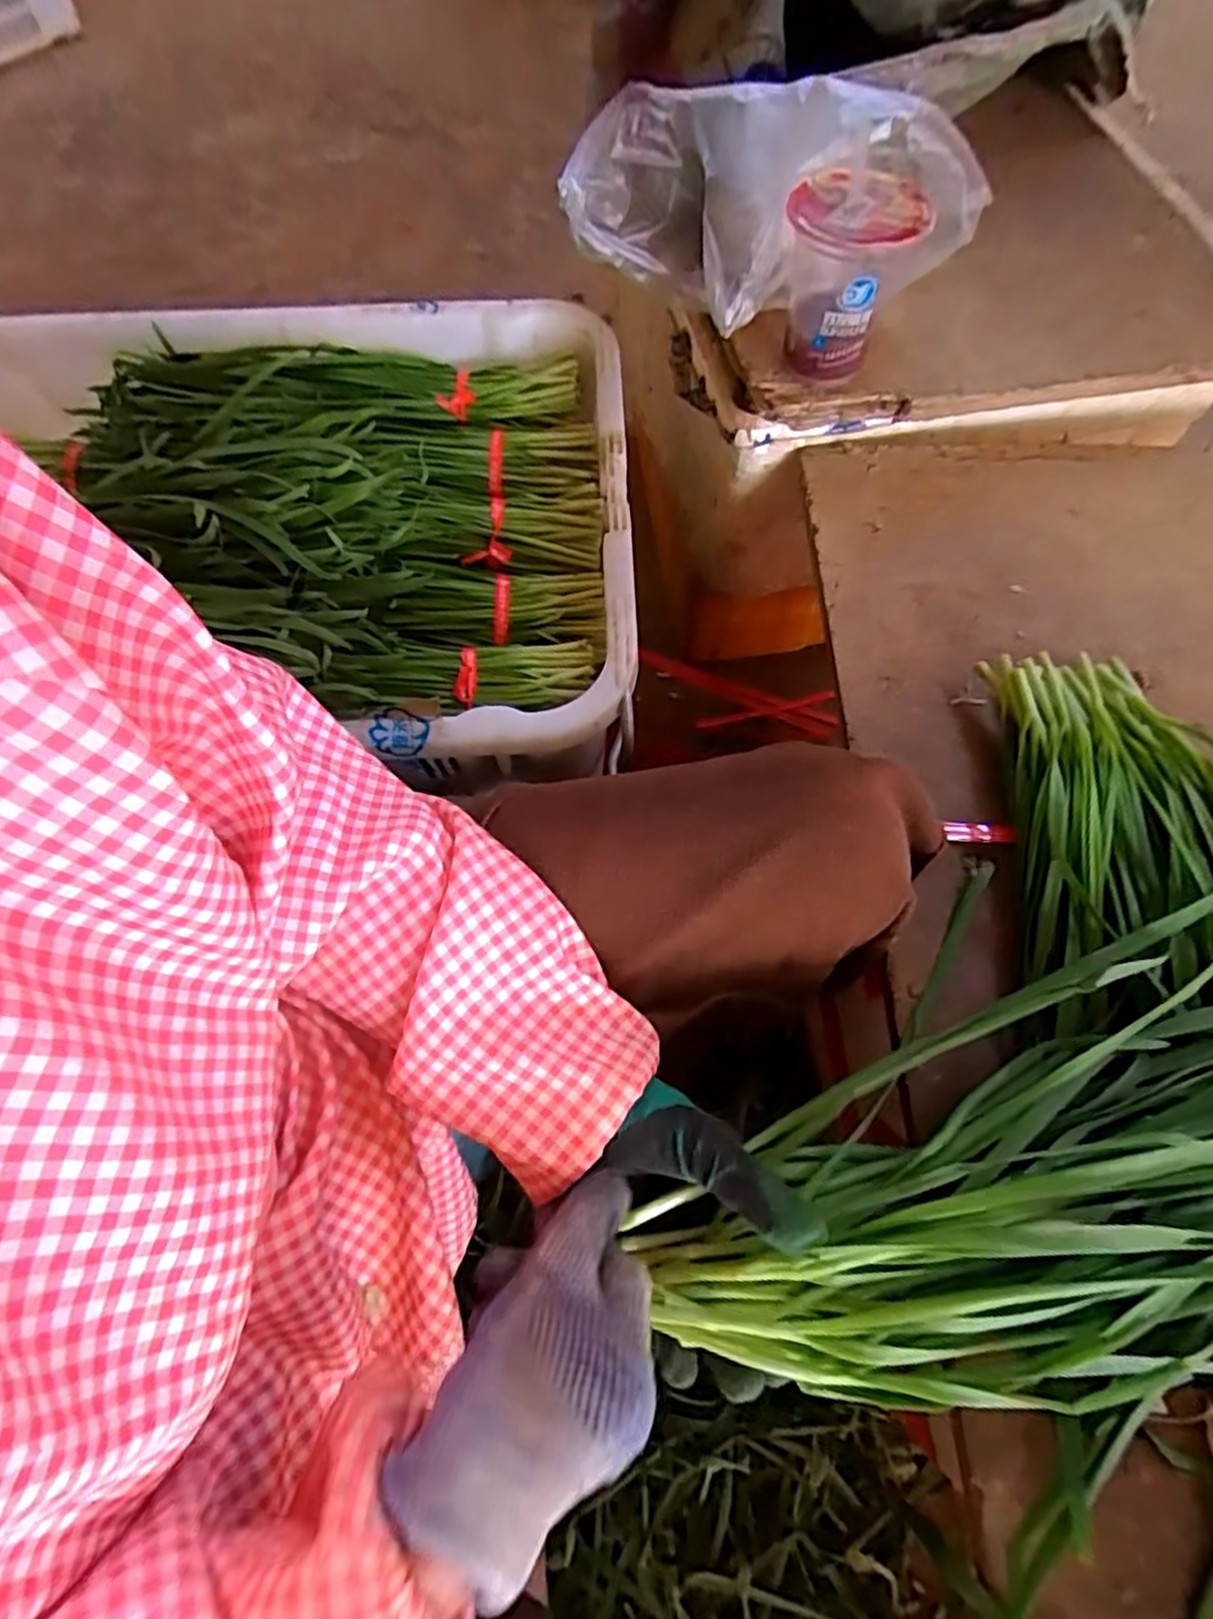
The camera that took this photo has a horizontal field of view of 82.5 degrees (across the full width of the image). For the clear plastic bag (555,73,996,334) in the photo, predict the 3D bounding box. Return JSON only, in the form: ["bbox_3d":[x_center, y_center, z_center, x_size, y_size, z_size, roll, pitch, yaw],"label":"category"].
[{"bbox_3d":[0.111,-0.419,0.488,0.267,0.108,0.135,23,70,10],"label":"clear plastic bag"}]

